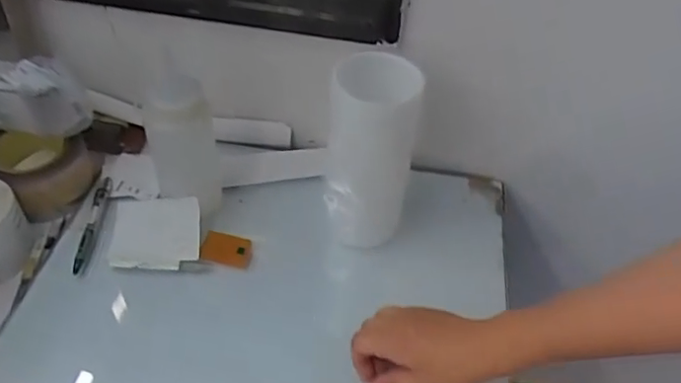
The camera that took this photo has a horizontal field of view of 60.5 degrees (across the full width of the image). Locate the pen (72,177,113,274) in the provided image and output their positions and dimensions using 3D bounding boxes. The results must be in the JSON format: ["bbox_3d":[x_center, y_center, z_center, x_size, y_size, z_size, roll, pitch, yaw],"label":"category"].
[{"bbox_3d":[-0.281,0.035,0.661,0.016,0.009,0.138,0,46,-5],"label":"pen"}]

